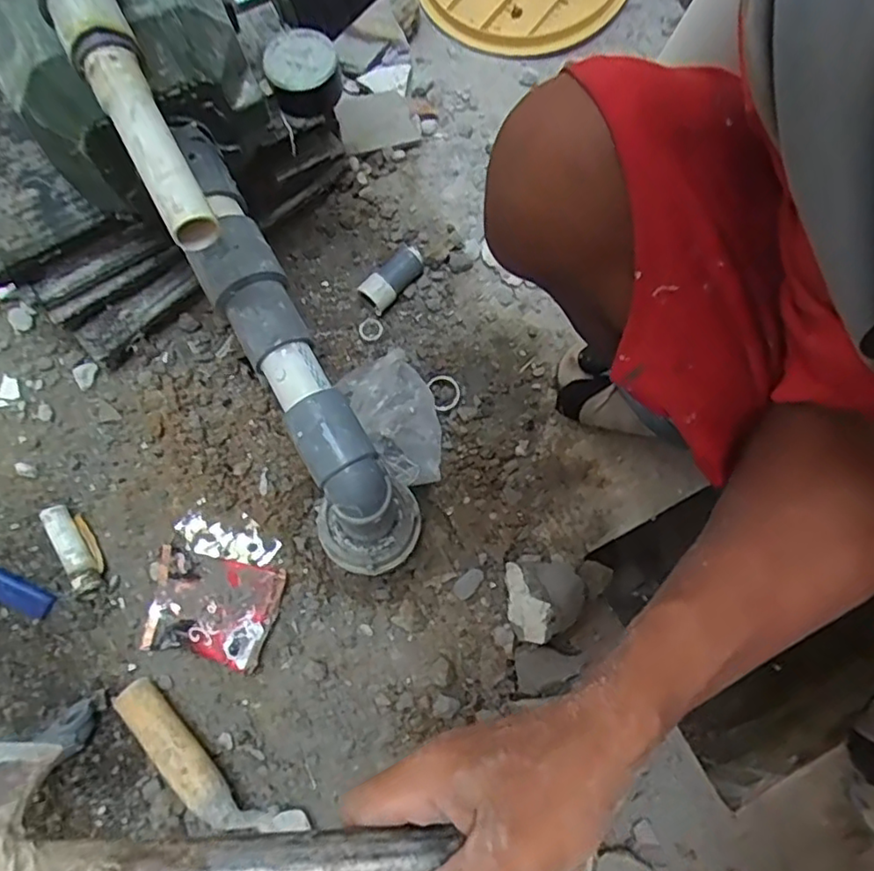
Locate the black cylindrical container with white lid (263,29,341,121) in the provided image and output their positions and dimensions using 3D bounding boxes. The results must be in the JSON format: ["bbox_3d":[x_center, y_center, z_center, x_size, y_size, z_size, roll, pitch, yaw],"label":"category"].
[{"bbox_3d":[-0.093,-0.252,0.443,0.049,0.029,0.056,-21,75,-7],"label":"black cylindrical container with white lid"}]

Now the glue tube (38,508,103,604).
[{"bbox_3d":[-0.322,0.101,0.560,0.024,0.026,0.087,-30,76,-9],"label":"glue tube"}]

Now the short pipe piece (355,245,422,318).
[{"bbox_3d":[-0.044,-0.157,0.629,0.027,0.036,0.074,41,77,10],"label":"short pipe piece"}]

